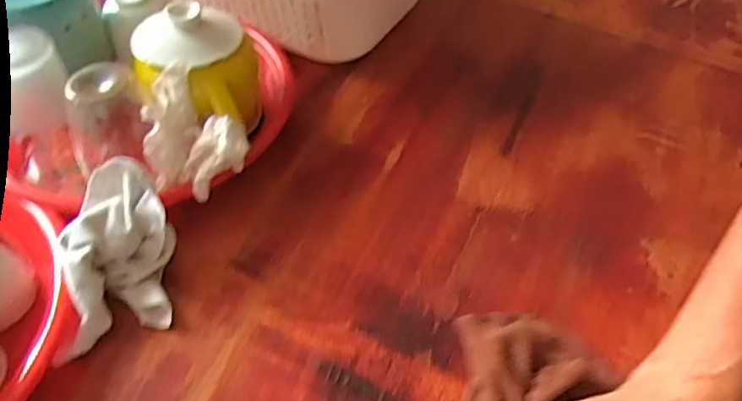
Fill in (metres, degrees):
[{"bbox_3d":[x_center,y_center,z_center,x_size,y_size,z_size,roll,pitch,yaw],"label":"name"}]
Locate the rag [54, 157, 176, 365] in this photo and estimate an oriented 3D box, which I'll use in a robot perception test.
[{"bbox_3d":[-0.169,0.034,0.382,0.069,0.063,0.107,-9,51,-10],"label":"rag"}]

